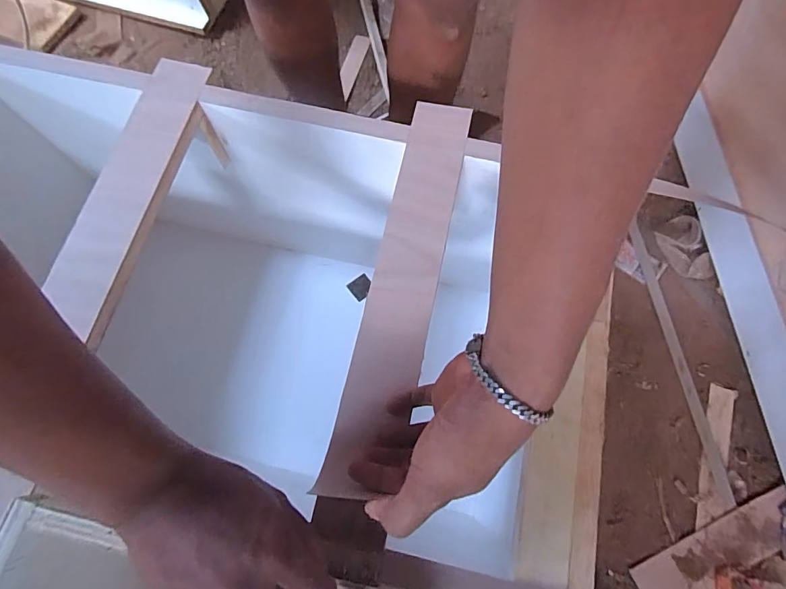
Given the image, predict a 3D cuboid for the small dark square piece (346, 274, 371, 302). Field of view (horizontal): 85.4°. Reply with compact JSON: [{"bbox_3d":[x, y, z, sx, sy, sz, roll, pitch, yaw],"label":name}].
[{"bbox_3d":[-0.059,-0.013,0.785,0.040,0.010,0.039,-37,74,-10],"label":"small dark square piece"}]

